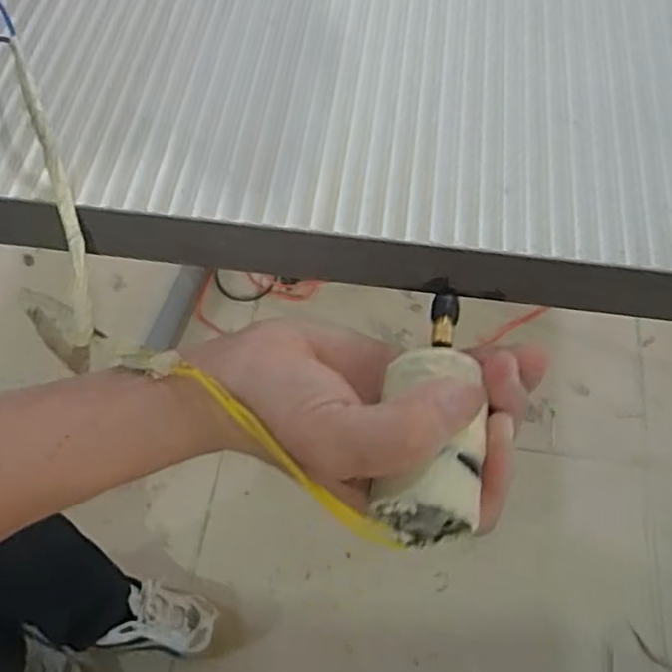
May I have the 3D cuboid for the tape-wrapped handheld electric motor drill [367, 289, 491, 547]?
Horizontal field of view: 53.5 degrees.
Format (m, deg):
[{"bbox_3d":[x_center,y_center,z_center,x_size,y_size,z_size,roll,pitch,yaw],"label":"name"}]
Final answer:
[{"bbox_3d":[0.038,0.026,0.277,0.039,0.031,0.117,6,56,2],"label":"tape-wrapped handheld electric motor drill"}]

